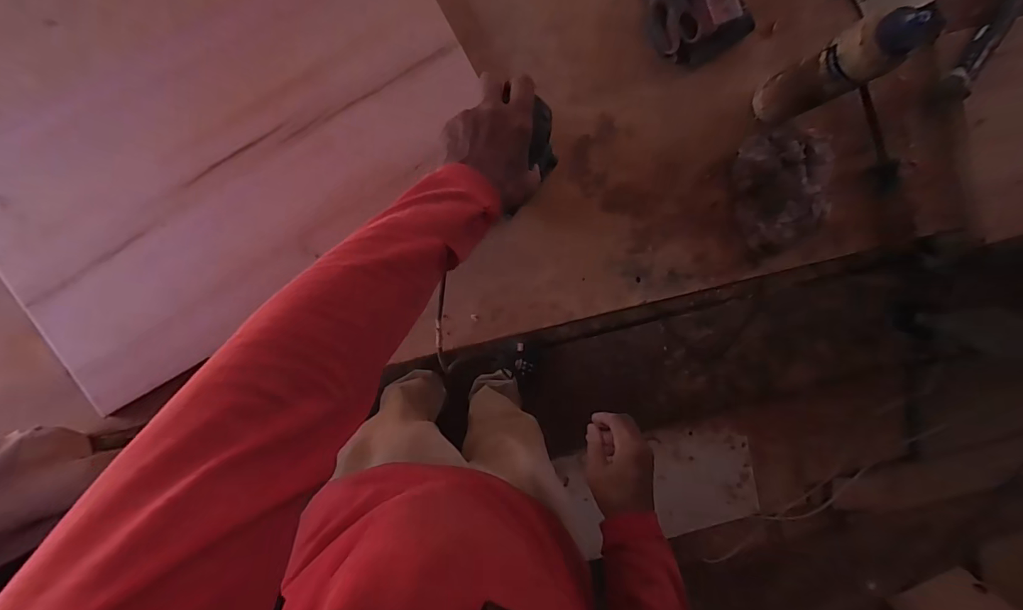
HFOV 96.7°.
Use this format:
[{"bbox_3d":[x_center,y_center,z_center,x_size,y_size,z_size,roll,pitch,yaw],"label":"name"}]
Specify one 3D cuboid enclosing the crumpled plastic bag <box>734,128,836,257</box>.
[{"bbox_3d":[0.376,-0.158,0.622,0.139,0.030,0.155,-13,97,-4],"label":"crumpled plastic bag"}]

